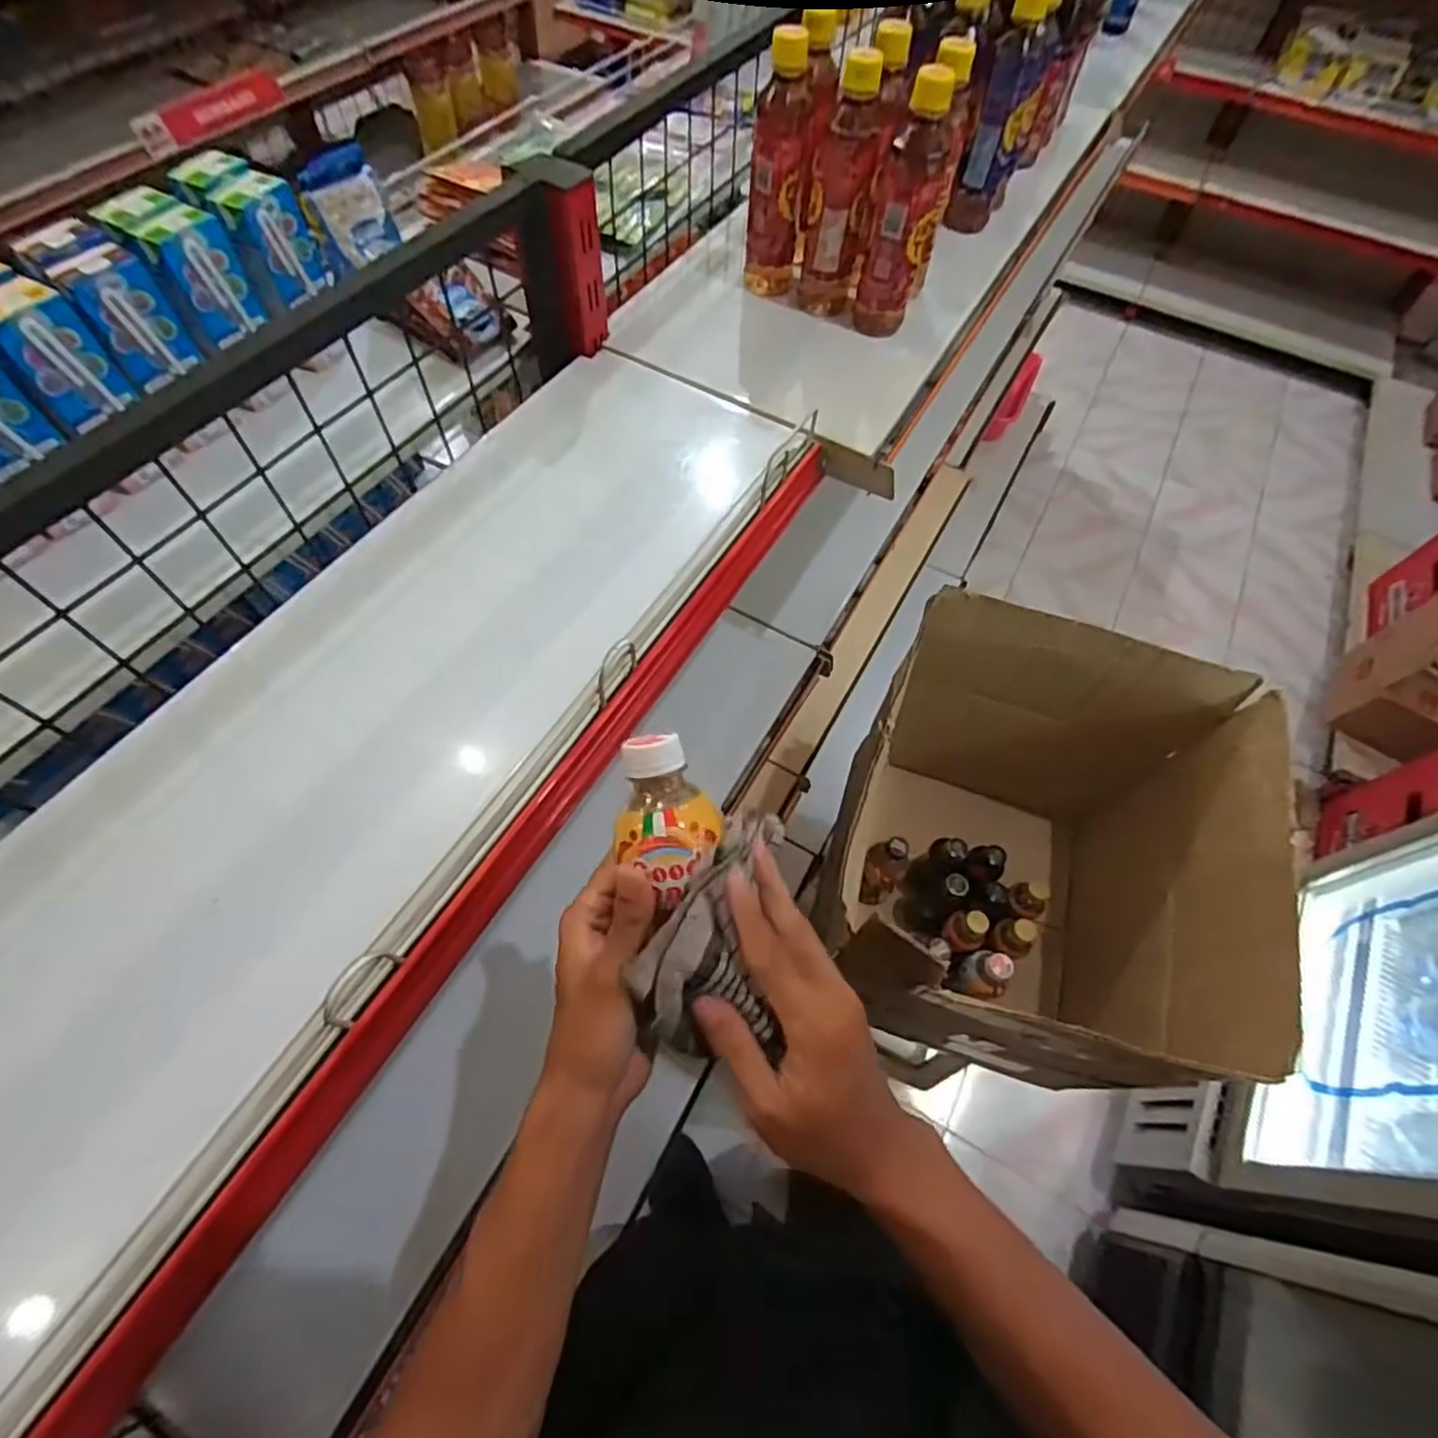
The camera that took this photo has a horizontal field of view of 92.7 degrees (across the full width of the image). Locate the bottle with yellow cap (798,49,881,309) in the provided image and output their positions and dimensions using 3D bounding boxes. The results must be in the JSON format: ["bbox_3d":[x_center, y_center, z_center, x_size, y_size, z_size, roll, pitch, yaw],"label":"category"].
[{"bbox_3d":[0.111,-0.488,0.641,0.056,0.200,0.066,8,60,1],"label":"bottle with yellow cap"}]

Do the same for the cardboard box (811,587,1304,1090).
[{"bbox_3d":[0.361,0.180,0.852,0.355,0.436,0.435,17,61,6],"label":"cardboard box"}]

